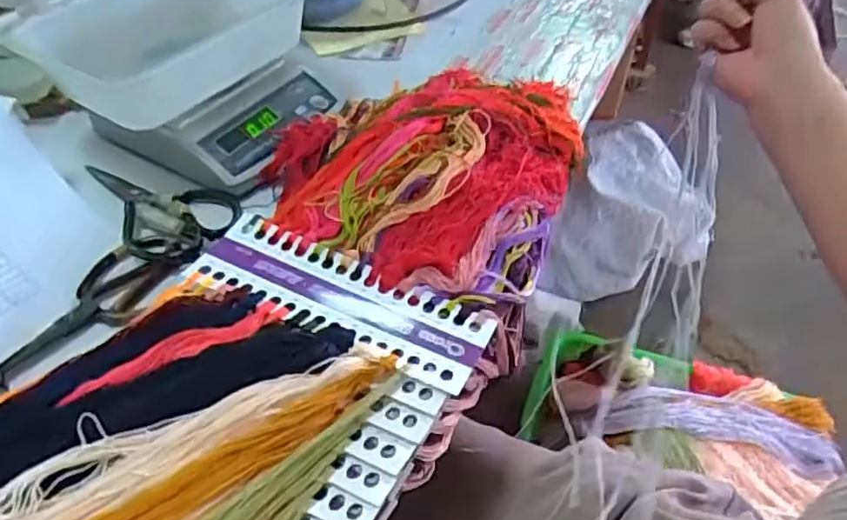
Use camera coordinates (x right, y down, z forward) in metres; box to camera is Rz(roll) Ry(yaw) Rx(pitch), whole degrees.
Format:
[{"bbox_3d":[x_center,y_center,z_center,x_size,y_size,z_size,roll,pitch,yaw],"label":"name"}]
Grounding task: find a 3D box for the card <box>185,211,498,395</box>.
[{"bbox_3d":[-0.068,0.029,0.521,0.242,0.009,0.078,22,44,14],"label":"card"}]

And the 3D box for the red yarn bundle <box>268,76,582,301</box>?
[{"bbox_3d":[0.005,-0.116,0.672,0.283,0.067,0.382,17,48,15],"label":"red yarn bundle"}]

